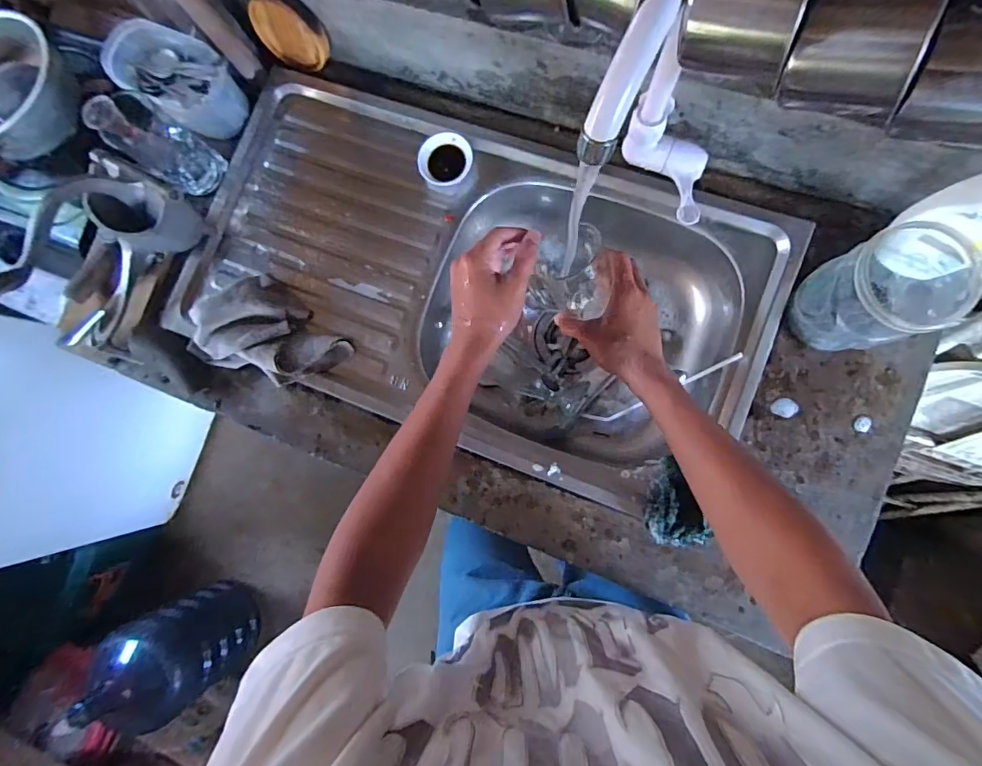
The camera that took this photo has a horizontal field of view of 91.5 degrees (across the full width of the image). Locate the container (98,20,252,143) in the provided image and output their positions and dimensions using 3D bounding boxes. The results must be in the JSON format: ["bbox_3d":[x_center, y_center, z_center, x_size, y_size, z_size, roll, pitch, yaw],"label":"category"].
[{"bbox_3d":[-0.428,-0.414,0.655,0.191,0.084,0.099,31,90,8],"label":"container"}]

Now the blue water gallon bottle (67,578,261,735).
[{"bbox_3d":[-0.926,0.786,1.322,0.326,0.485,0.272,-35,83,3],"label":"blue water gallon bottle"}]

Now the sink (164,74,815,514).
[{"bbox_3d":[-0.026,-0.132,0.677,0.740,0.138,0.396,23,89,8],"label":"sink"}]

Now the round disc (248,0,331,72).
[{"bbox_3d":[-0.269,-0.471,0.636,0.104,0.102,0.016,19,68,3],"label":"round disc"}]

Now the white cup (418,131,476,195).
[{"bbox_3d":[-0.058,-0.292,0.643,0.073,0.034,0.075,0,86,7],"label":"white cup"}]

